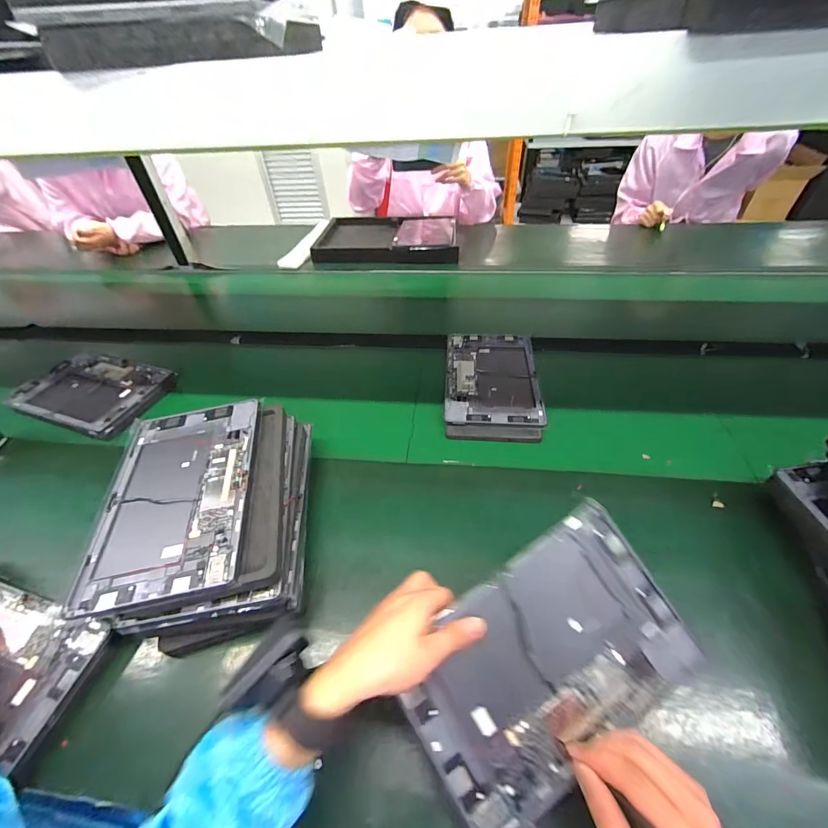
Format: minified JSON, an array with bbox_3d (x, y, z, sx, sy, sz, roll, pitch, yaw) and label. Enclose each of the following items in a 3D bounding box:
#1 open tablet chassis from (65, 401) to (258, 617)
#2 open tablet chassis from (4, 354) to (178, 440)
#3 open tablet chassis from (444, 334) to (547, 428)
[{"bbox_3d":[-0.277,0.090,0.446,0.171,0.007,0.251,-12,50,-1],"label":"open tablet chassis"},{"bbox_3d":[-0.621,-0.047,0.724,0.289,0.016,0.175,12,47,15],"label":"open tablet chassis"},{"bbox_3d":[0.143,-0.073,0.698,0.163,0.015,0.254,3,46,5],"label":"open tablet chassis"}]

